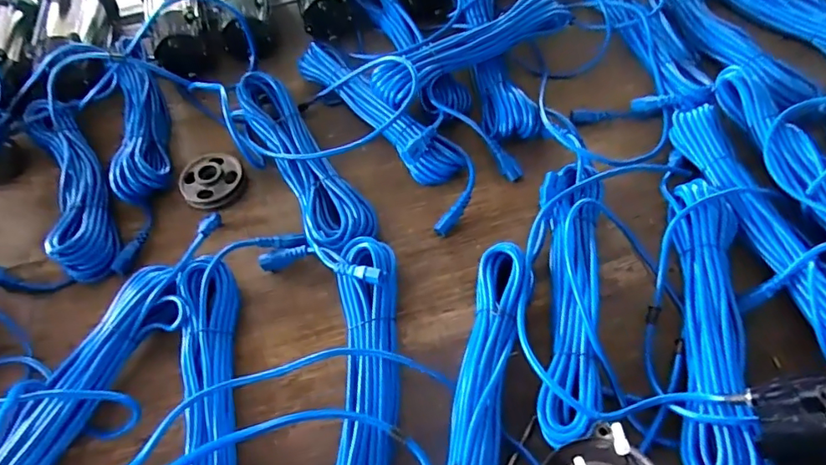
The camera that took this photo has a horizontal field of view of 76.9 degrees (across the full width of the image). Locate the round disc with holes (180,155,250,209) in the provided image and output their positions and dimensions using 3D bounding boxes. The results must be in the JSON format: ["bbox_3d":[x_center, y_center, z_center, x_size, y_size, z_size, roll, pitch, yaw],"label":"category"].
[{"bbox_3d":[-0.291,-0.080,0.745,0.087,0.024,0.096,-38,62,-19],"label":"round disc with holes"}]

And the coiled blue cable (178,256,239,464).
[{"bbox_3d":[-0.219,0.187,0.552,0.063,0.056,0.353,-11,57,-3],"label":"coiled blue cable"}]

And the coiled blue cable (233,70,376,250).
[{"bbox_3d":[-0.167,-0.102,0.736,0.092,0.050,0.342,-30,60,-15],"label":"coiled blue cable"}]

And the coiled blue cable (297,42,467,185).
[{"bbox_3d":[-0.061,-0.191,0.776,0.072,0.056,0.349,-36,62,-18],"label":"coiled blue cable"}]

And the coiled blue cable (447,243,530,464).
[{"bbox_3d":[0.081,0.170,0.539,0.080,0.060,0.328,7,58,9],"label":"coiled blue cable"}]

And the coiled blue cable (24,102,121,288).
[{"bbox_3d":[-0.494,-0.080,0.747,0.085,0.044,0.353,-28,60,-13],"label":"coiled blue cable"}]

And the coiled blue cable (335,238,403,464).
[{"bbox_3d":[-0.053,0.164,0.552,0.075,0.062,0.350,-2,57,3],"label":"coiled blue cable"}]

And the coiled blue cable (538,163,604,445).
[{"bbox_3d":[0.179,0.064,0.594,0.077,0.061,0.342,7,58,8],"label":"coiled blue cable"}]

